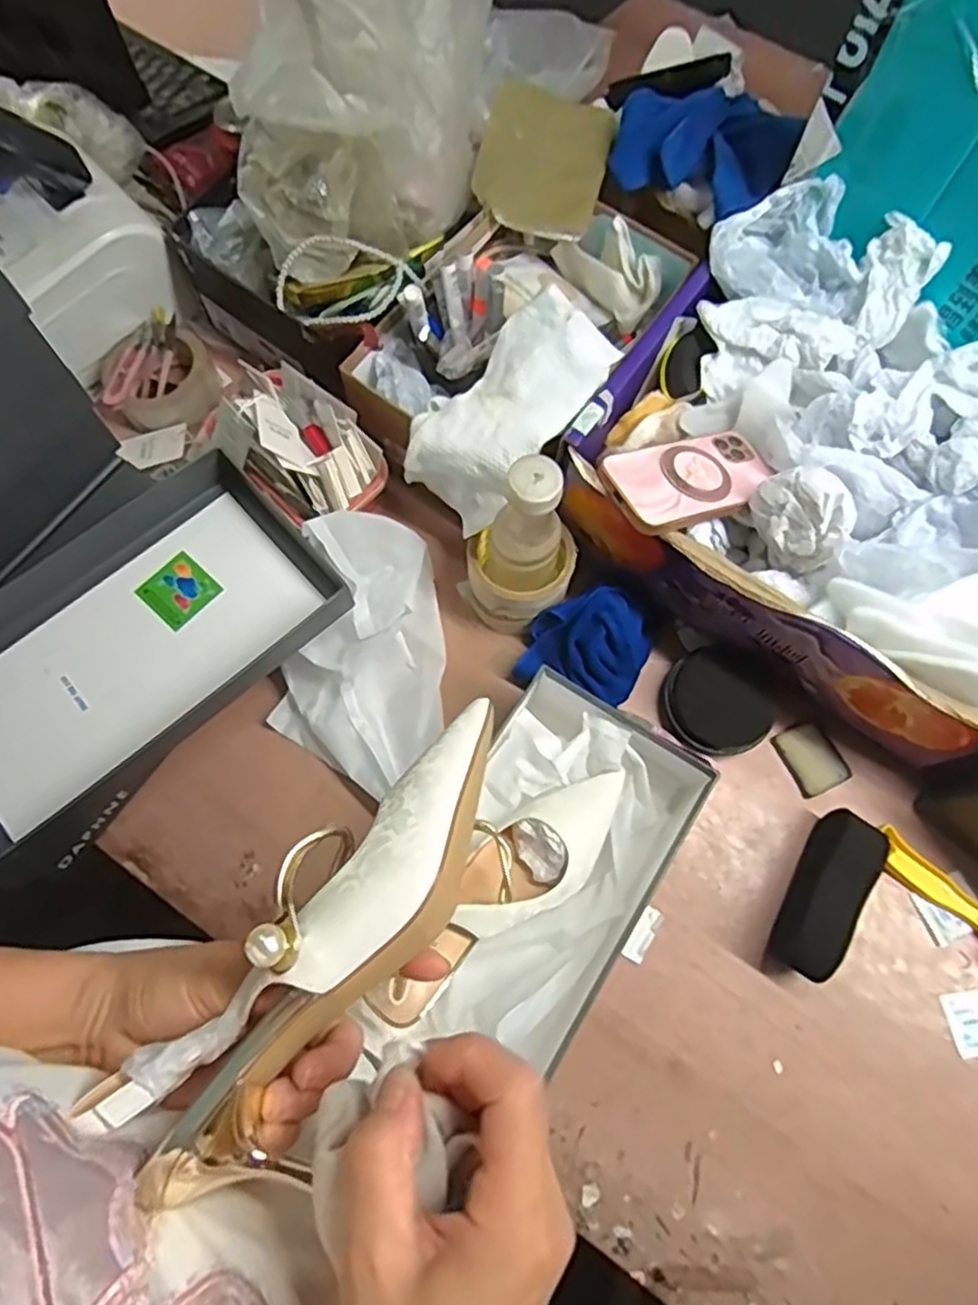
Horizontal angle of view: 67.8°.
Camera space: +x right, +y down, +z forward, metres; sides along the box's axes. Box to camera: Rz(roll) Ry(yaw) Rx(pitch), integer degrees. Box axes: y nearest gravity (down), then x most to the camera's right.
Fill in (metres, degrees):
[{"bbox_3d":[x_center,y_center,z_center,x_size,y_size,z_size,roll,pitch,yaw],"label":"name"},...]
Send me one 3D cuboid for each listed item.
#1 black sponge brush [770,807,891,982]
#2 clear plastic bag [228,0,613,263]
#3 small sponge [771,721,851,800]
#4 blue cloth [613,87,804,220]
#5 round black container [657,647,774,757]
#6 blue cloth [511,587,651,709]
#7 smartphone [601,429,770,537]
[{"bbox_3d":[0.260,0.186,0.564,0.038,0.061,0.123,32,75,9],"label":"black sponge brush"},{"bbox_3d":[-0.057,-0.532,0.573,0.178,0.250,0.364,37,75,10],"label":"clear plastic bag"},{"bbox_3d":[0.277,0.090,0.623,0.044,0.009,0.059,-25,74,-8],"label":"small sponge"},{"bbox_3d":[0.188,-0.444,0.639,0.154,0.071,0.129,12,73,3],"label":"blue cloth"},{"bbox_3d":[0.191,0.045,0.623,0.078,0.030,0.089,-27,75,-9],"label":"round black container"},{"bbox_3d":[0.086,-0.008,0.626,0.107,0.057,0.081,13,73,3],"label":"blue cloth"},{"bbox_3d":[0.157,-0.136,0.562,0.143,0.013,0.075,-24,74,-26],"label":"smartphone"}]

